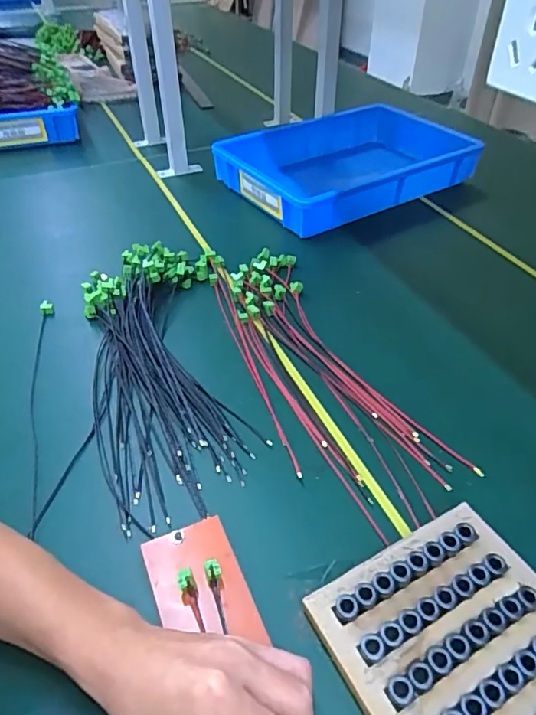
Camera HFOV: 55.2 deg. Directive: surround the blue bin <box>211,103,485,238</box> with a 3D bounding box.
[{"bbox_3d":[0.161,-0.386,0.998,0.468,0.089,0.299,-26,48,-25],"label":"blue bin"}]

